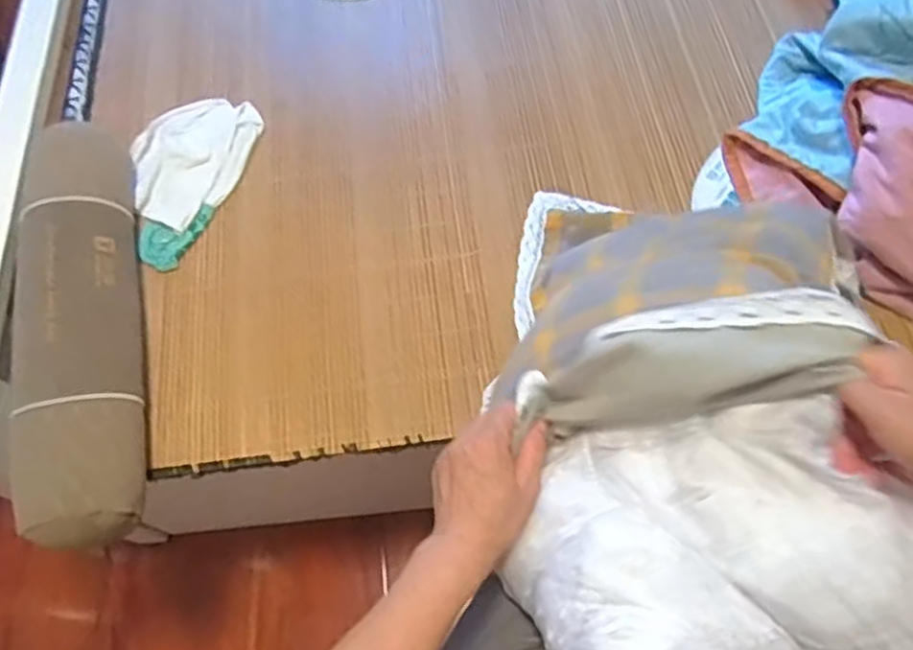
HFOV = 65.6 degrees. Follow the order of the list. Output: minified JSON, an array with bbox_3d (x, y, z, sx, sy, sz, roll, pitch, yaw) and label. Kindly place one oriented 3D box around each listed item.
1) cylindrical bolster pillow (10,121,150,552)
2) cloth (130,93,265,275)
[{"bbox_3d":[-0.412,-0.017,0.777,0.118,0.093,0.519,-12,65,-3],"label":"cylindrical bolster pillow"},{"bbox_3d":[-0.346,-0.188,0.894,0.140,0.023,0.250,11,66,8],"label":"cloth"}]

